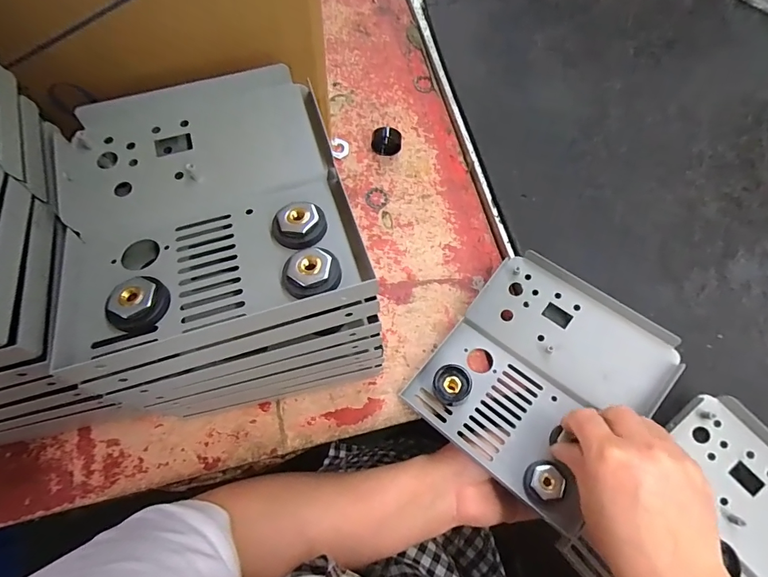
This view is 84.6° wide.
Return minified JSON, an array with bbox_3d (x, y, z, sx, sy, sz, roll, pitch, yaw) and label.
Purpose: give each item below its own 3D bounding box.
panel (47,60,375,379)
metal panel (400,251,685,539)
[{"bbox_3d":[-0.111,-0.053,0.251,0.159,0.026,0.185,-19,63,-2],"label":"panel"},{"bbox_3d":[0.127,0.068,0.342,0.153,0.023,0.170,36,80,24],"label":"metal panel"}]

